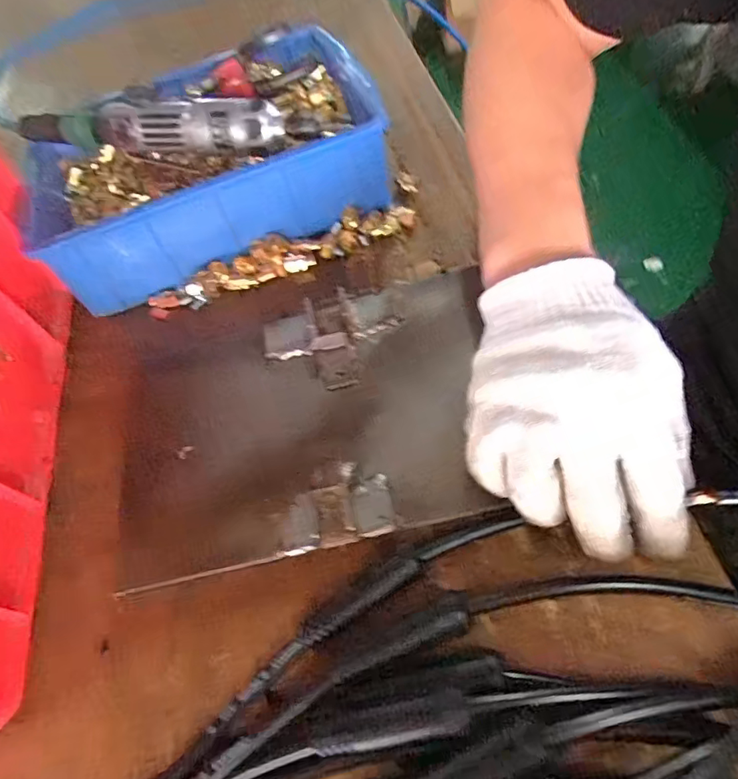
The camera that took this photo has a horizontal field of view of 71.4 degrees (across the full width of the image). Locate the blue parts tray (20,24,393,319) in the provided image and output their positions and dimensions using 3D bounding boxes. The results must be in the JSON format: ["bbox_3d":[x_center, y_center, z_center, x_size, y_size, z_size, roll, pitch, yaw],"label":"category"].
[{"bbox_3d":[-0.142,-0.207,0.455,0.301,0.089,0.215,-21,53,-1],"label":"blue parts tray"}]

